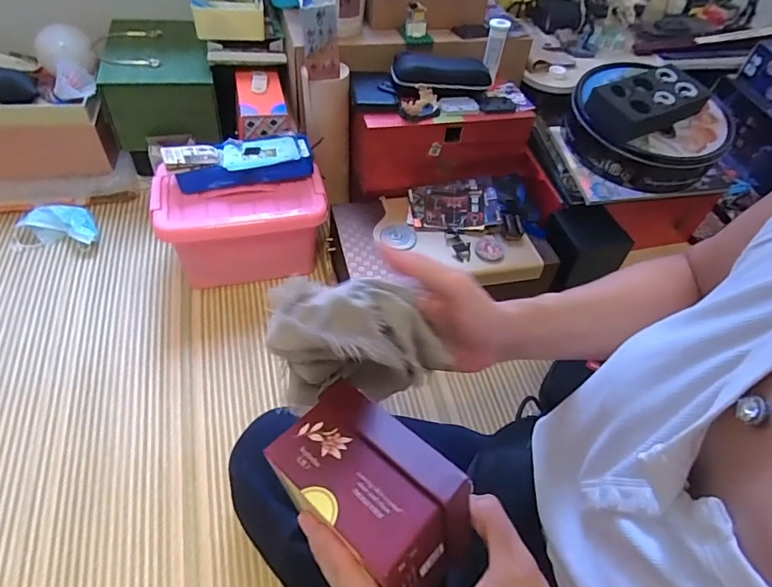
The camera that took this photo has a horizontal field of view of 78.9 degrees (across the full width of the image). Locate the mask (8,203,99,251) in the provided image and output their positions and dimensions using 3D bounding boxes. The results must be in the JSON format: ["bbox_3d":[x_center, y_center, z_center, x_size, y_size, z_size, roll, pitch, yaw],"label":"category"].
[{"bbox_3d":[-0.580,-0.116,0.821,0.137,0.034,0.090,-8,52,-12],"label":"mask"}]

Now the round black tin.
[{"bbox_3d":[0.435,-0.281,0.798,0.244,0.093,0.217,35,56,21],"label":"round black tin"}]

